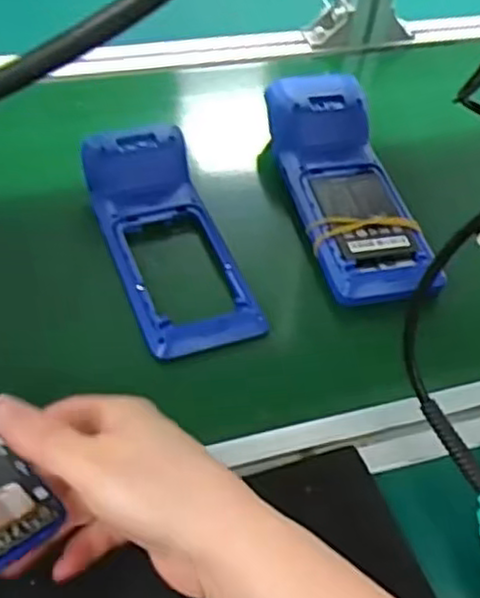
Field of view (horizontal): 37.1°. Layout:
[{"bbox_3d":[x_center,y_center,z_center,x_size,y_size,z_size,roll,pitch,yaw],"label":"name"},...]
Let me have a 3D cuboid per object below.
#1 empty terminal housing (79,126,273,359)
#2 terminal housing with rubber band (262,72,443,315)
[{"bbox_3d":[-0.055,-0.051,0.518,0.082,0.038,0.215,-14,52,-17],"label":"empty terminal housing"},{"bbox_3d":[0.082,-0.095,0.557,0.082,0.052,0.219,-8,50,-13],"label":"terminal housing with rubber band"}]

